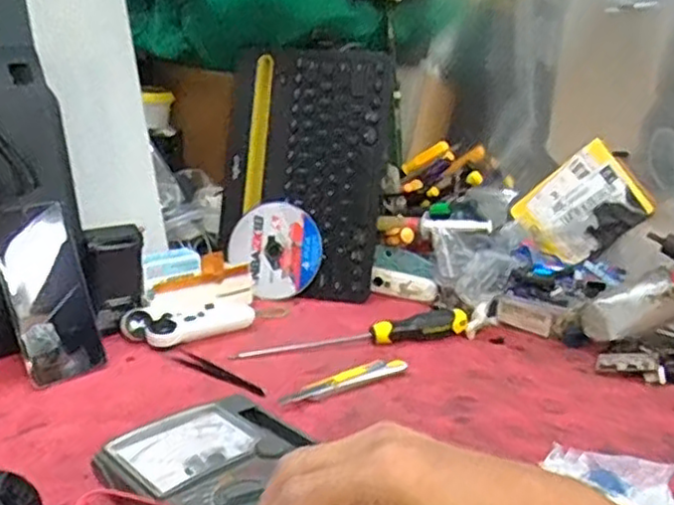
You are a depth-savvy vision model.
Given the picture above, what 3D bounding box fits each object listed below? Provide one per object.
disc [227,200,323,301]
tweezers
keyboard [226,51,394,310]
[{"bbox_3d":[-0.073,-0.006,0.850,0.115,0.105,0.007,51,10,17],"label":"disc"},{"bbox_3d":[-0.111,0.110,0.654,0.118,0.007,0.022,16,21,37],"label":"tweezers"},{"bbox_3d":[-0.037,-0.100,0.858,0.187,0.291,0.029,8,4,14],"label":"keyboard"}]

